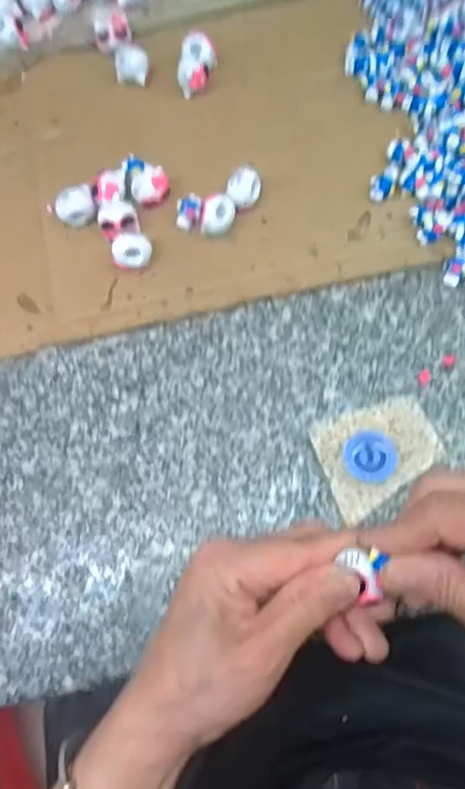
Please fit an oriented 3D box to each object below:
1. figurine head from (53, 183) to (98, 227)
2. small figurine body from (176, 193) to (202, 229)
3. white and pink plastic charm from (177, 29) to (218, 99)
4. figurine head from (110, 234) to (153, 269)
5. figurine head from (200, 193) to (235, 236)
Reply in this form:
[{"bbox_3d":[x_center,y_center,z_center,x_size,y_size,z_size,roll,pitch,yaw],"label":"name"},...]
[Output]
[{"bbox_3d":[-0.106,-0.127,0.391,0.027,0.023,0.024,-17,76,-3],"label":"figurine head"},{"bbox_3d":[-0.029,-0.124,0.387,0.017,0.010,0.021,-2,76,1],"label":"small figurine body"},{"bbox_3d":[-0.025,-0.244,0.419,0.026,0.022,0.048,6,76,3],"label":"white and pink plastic charm"},{"bbox_3d":[-0.066,-0.093,0.376,0.024,0.019,0.022,-4,76,1],"label":"figurine head"},{"bbox_3d":[-0.010,-0.119,0.381,0.023,0.021,0.021,-2,76,1],"label":"figurine head"}]

